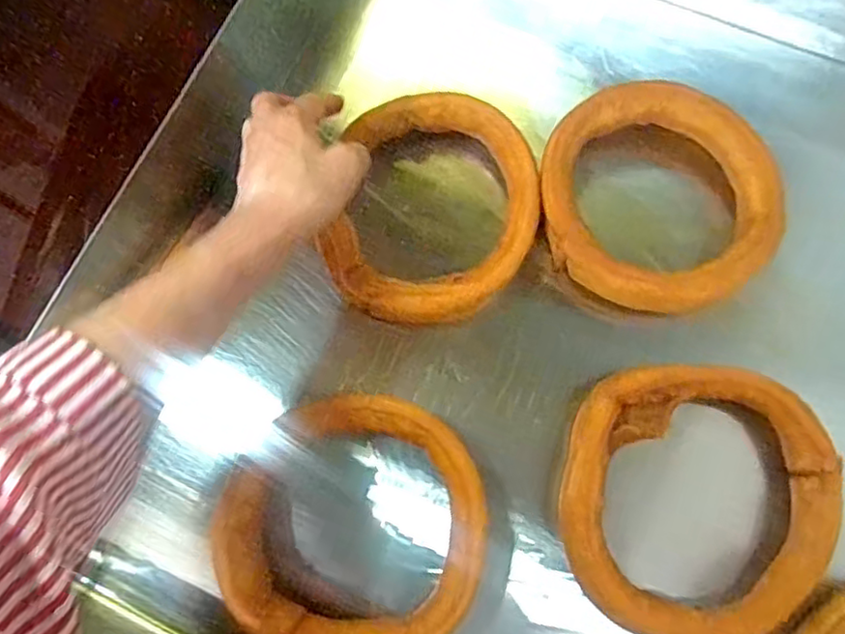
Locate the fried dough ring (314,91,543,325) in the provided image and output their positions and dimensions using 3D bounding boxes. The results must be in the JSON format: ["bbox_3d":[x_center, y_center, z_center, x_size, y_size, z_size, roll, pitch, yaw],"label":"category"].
[{"bbox_3d":[0.008,-0.081,0.470,0.150,0.022,0.172,9,73,4],"label":"fried dough ring"}]

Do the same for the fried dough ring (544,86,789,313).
[{"bbox_3d":[0.169,-0.086,0.467,0.168,0.022,0.156,0,84,3],"label":"fried dough ring"}]

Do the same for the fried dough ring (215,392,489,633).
[{"bbox_3d":[-0.044,0.136,0.419,0.168,0.033,0.166,0,73,1],"label":"fried dough ring"}]

